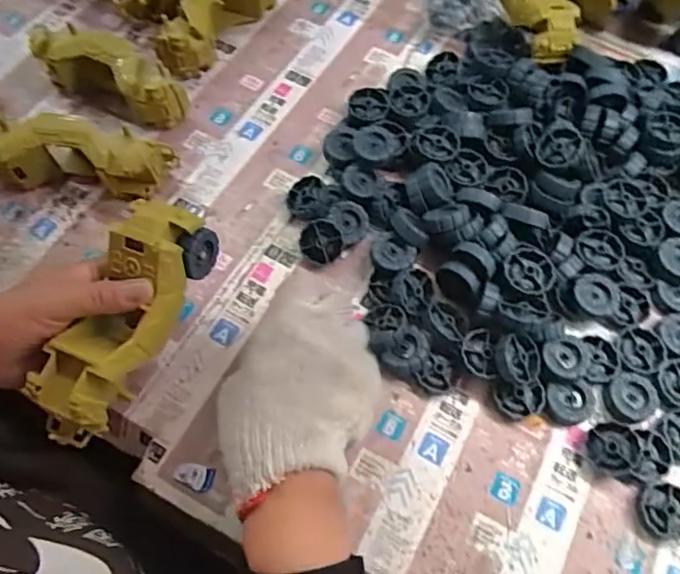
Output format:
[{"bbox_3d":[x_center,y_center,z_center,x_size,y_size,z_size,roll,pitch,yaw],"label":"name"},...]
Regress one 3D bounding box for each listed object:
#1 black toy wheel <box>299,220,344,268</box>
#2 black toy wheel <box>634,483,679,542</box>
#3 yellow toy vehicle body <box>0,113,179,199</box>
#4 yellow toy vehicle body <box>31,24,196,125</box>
[{"bbox_3d":[-0.016,-0.037,0.496,0.037,0.009,0.038,1,105,4],"label":"black toy wheel"},{"bbox_3d":[0.236,0.163,0.418,0.041,0.010,0.037,-6,65,-3],"label":"black toy wheel"},{"bbox_3d":[-0.238,-0.116,0.521,0.172,0.059,0.051,9,65,4],"label":"yellow toy vehicle body"},{"bbox_3d":[-0.227,-0.210,0.570,0.163,0.052,0.051,26,68,12],"label":"yellow toy vehicle body"}]

